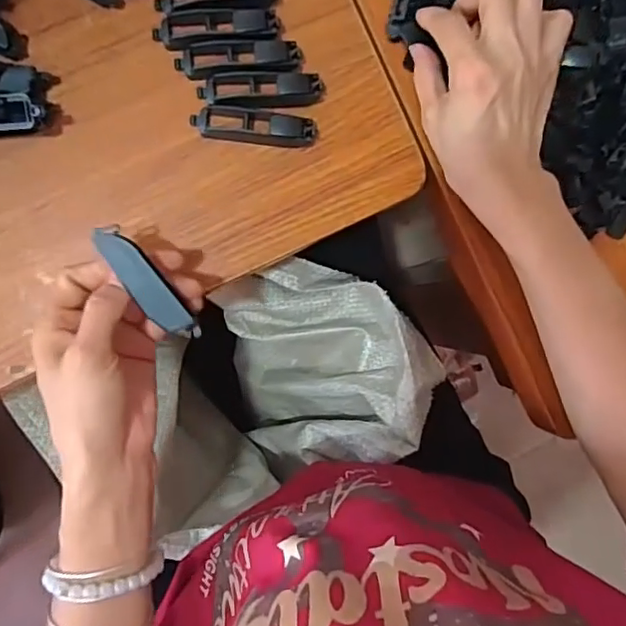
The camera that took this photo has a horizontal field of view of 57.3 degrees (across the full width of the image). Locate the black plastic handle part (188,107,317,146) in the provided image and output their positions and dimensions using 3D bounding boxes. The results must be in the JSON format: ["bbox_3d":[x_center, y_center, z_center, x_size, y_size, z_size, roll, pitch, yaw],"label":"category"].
[{"bbox_3d":[-0.036,-0.117,0.359,0.078,0.014,0.019,4,92,-8],"label":"black plastic handle part"}]

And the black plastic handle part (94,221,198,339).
[{"bbox_3d":[-0.090,-0.015,0.311,0.018,0.007,0.075,-40,102,-5],"label":"black plastic handle part"}]

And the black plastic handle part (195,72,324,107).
[{"bbox_3d":[-0.031,-0.140,0.359,0.078,0.013,0.020,-3,92,-8],"label":"black plastic handle part"}]

